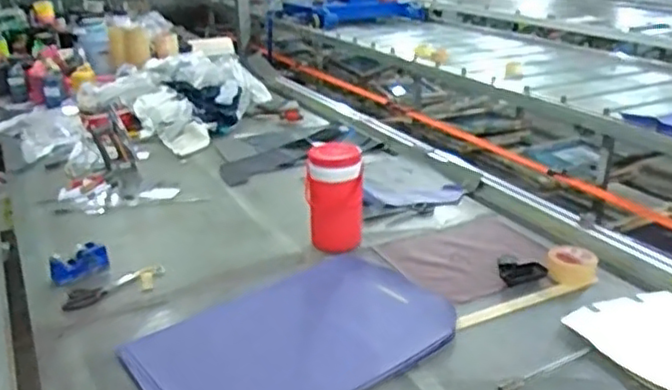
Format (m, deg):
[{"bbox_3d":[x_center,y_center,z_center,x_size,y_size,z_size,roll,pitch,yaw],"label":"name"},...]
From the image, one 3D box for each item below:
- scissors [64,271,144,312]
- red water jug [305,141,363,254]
[{"bbox_3d":[-0.558,0.222,1.559,0.086,0.017,0.195,13,25,29],"label":"scissors"},{"bbox_3d":[-0.005,0.007,1.720,0.142,0.252,0.160,-2,23,-2],"label":"red water jug"}]

